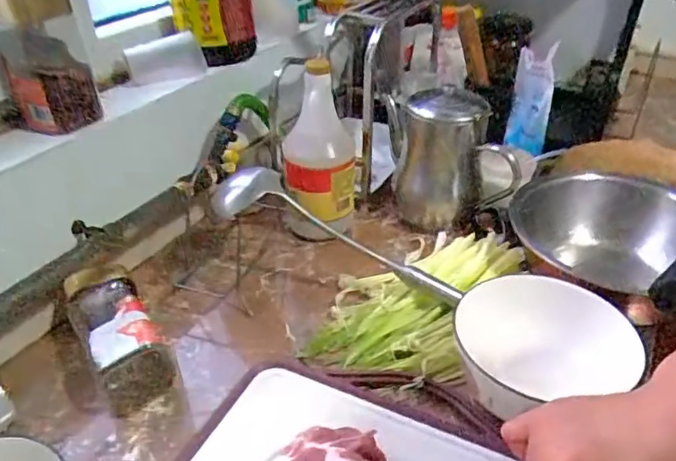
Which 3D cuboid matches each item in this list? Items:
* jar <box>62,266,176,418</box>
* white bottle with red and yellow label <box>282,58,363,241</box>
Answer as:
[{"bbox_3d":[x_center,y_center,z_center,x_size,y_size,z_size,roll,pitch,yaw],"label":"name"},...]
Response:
[{"bbox_3d":[-0.212,0.099,0.534,0.060,0.068,0.156,-21,40,-27],"label":"jar"},{"bbox_3d":[-0.021,-0.096,0.685,0.098,0.218,0.112,1,35,0],"label":"white bottle with red and yellow label"}]

